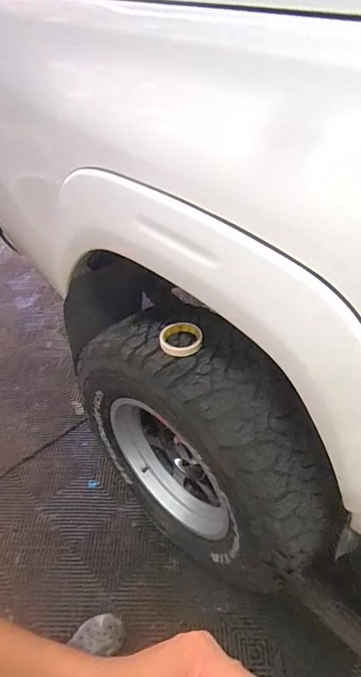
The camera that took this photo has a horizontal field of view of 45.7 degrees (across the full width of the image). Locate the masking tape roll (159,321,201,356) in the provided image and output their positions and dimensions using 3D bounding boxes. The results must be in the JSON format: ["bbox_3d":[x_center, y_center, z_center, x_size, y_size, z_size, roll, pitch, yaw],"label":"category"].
[{"bbox_3d":[0.000,-0.003,0.976,0.095,0.031,0.095,0,41,0],"label":"masking tape roll"}]

